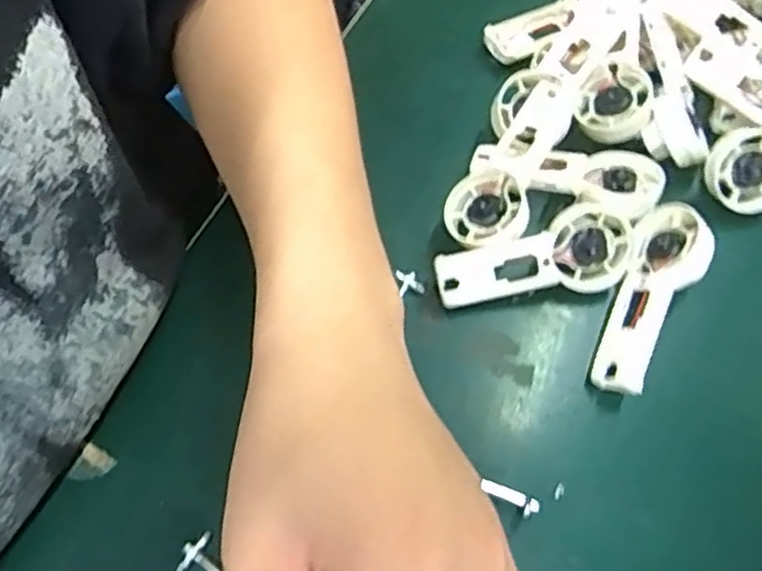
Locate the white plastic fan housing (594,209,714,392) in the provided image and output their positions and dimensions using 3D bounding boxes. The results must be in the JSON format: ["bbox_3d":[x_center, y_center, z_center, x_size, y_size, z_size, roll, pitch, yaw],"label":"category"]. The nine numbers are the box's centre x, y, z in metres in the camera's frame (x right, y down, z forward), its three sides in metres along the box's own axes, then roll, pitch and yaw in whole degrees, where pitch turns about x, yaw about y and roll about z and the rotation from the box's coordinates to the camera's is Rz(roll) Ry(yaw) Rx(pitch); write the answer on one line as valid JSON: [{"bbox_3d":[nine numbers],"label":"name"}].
[{"bbox_3d":[0.123,0.006,0.317,0.031,0.032,0.092,28,69,11],"label":"white plastic fan housing"}]

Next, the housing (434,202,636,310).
[{"bbox_3d":[0.072,-0.010,0.326,0.090,0.030,0.033,-14,68,-7],"label":"housing"}]

